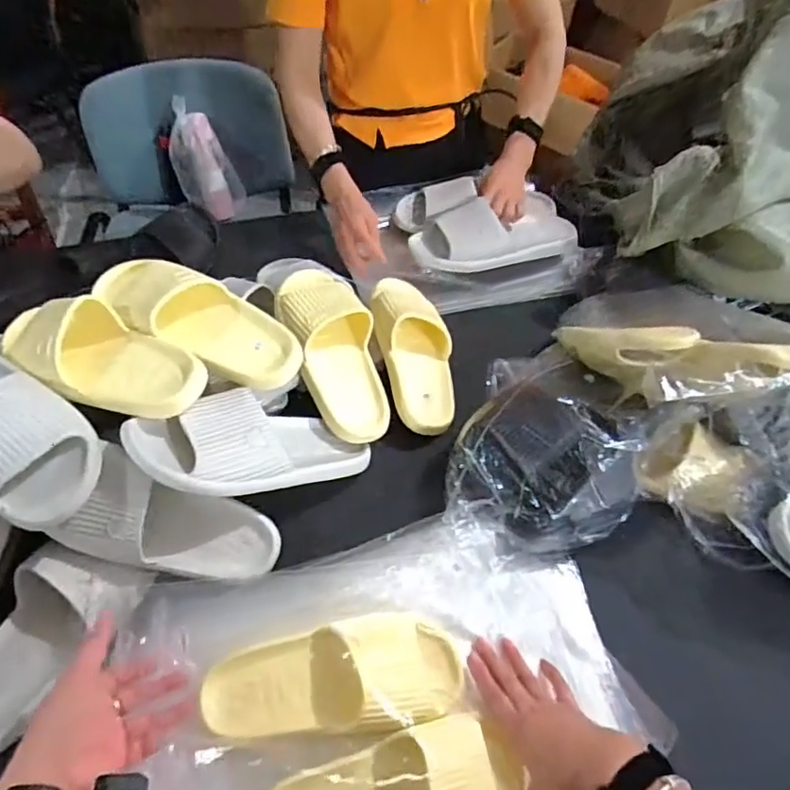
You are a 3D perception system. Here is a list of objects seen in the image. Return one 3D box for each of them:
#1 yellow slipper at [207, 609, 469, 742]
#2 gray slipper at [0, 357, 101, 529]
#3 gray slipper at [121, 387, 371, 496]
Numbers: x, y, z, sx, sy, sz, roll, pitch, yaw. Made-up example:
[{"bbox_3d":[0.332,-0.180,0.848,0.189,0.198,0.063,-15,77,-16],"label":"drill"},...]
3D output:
[{"bbox_3d":[-0.055,0.263,0.542,0.240,0.067,0.094,-6,55,-5],"label":"yellow slipper"},{"bbox_3d":[-0.398,0.020,0.566,0.248,0.063,0.104,33,58,18],"label":"gray slipper"},{"bbox_3d":[-0.147,0.056,0.645,0.281,0.067,0.114,8,45,-42],"label":"gray slipper"}]

